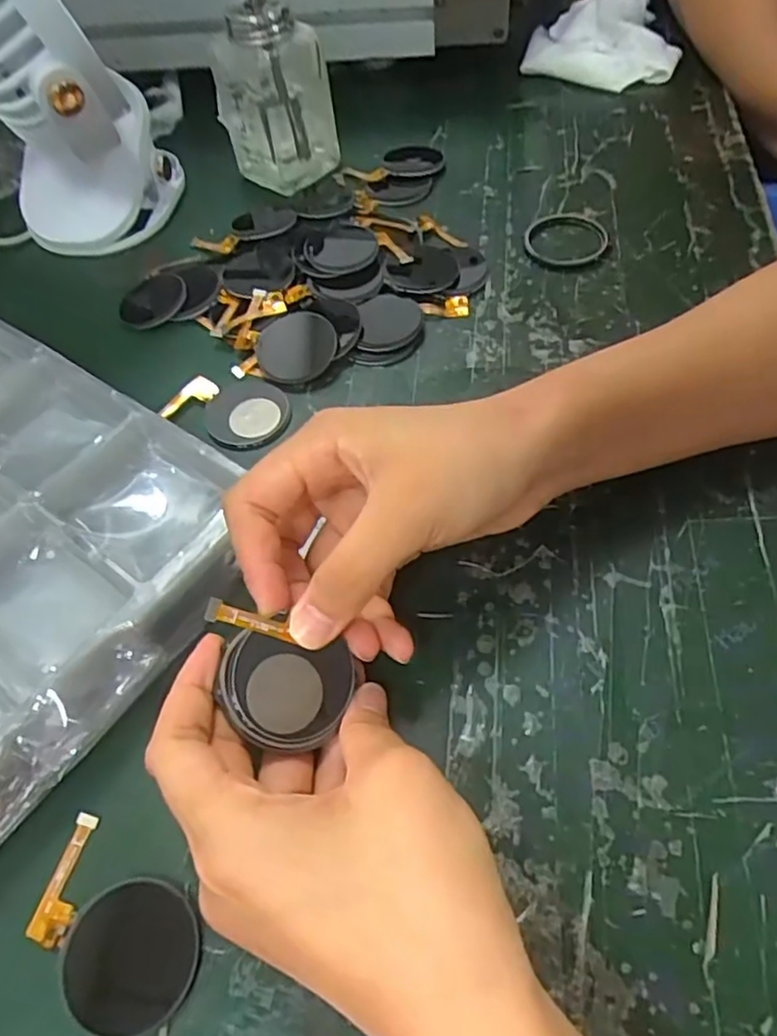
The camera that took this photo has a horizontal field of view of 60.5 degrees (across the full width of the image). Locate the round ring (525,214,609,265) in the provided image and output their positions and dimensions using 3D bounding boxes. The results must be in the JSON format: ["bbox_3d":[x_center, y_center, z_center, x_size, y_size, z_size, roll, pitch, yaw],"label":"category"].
[{"bbox_3d":[0.101,-0.161,0.379,0.045,0.006,0.048,-2,57,3],"label":"round ring"}]

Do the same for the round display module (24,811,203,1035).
[{"bbox_3d":[-0.088,0.128,0.206,0.061,0.004,0.041,27,63,20],"label":"round display module"}]

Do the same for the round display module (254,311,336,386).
[{"bbox_3d":[-0.047,-0.087,0.338,0.040,0.004,0.038,-1,78,6],"label":"round display module"}]

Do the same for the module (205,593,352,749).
[{"bbox_3d":[-0.038,0.053,0.216,0.052,0.005,0.038,21,70,-16],"label":"module"}]

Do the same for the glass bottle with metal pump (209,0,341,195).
[{"bbox_3d":[-0.072,-0.269,0.403,0.058,0.110,0.047,-38,62,-19],"label":"glass bottle with metal pump"}]

